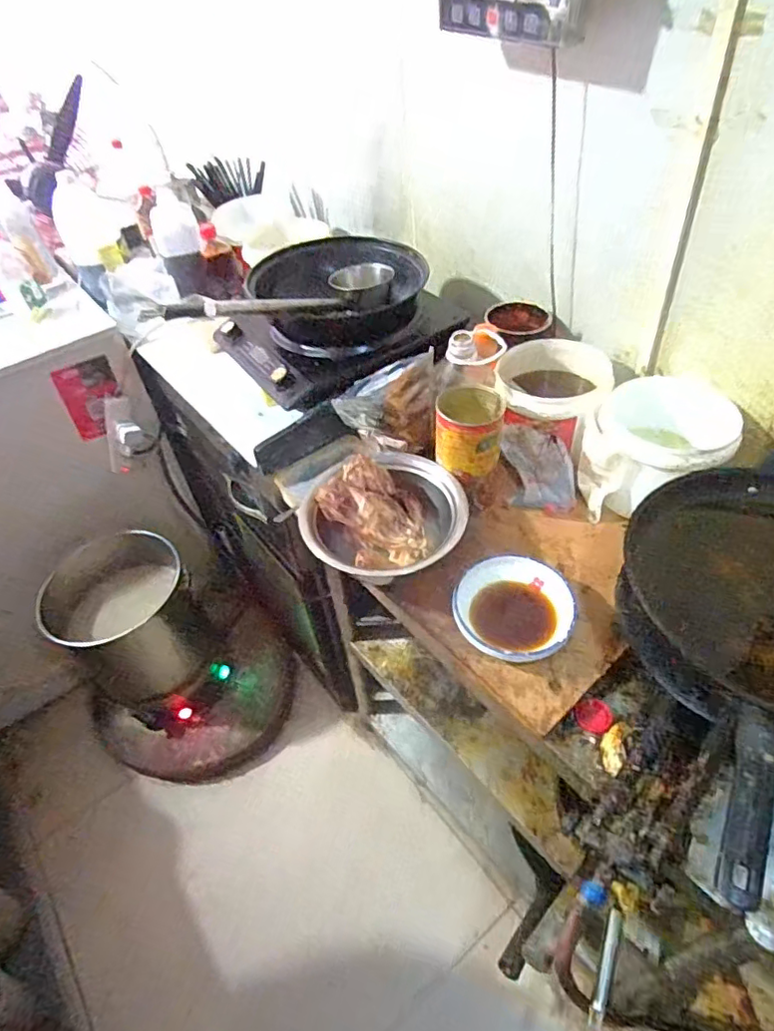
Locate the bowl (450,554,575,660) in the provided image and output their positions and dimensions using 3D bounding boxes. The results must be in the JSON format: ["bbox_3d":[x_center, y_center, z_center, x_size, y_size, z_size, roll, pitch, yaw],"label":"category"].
[{"bbox_3d":[0.174,0.141,0.805,0.158,0.073,0.156,-3,46,3],"label":"bowl"}]

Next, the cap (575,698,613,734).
[{"bbox_3d":[0.265,0.255,0.740,0.044,0.009,0.048,-3,46,3],"label":"cap"}]

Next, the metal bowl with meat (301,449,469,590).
[{"bbox_3d":[-0.004,0.009,0.878,0.224,0.097,0.210,-3,46,3],"label":"metal bowl with meat"}]

